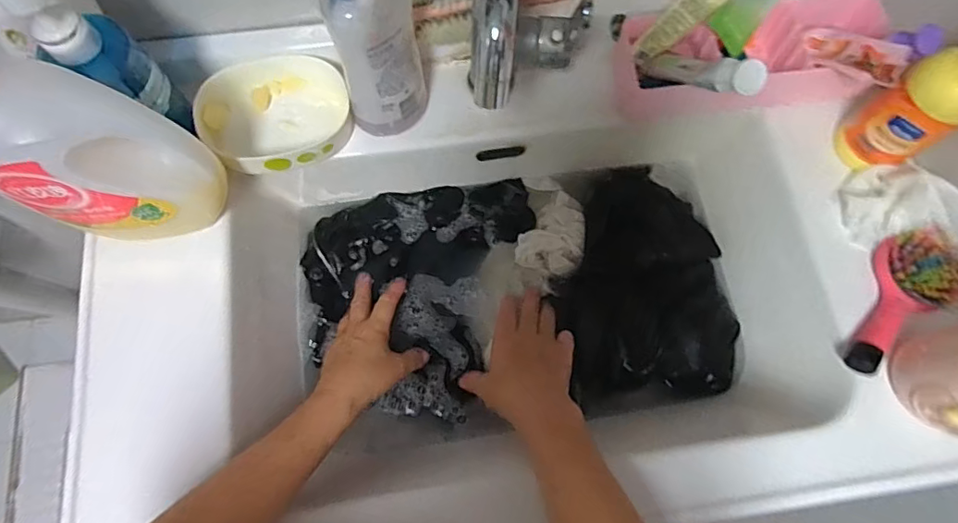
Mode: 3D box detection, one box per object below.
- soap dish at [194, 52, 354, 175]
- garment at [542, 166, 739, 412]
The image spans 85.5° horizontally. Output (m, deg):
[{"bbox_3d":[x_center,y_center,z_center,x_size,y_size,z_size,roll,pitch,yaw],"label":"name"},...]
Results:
[{"bbox_3d":[-0.192,-0.141,0.493,0.131,0.039,0.121,-20,74,-7],"label":"soap dish"},{"bbox_3d":[0.169,0.018,0.554,0.171,0.052,0.250,-9,73,-4],"label":"garment"}]

